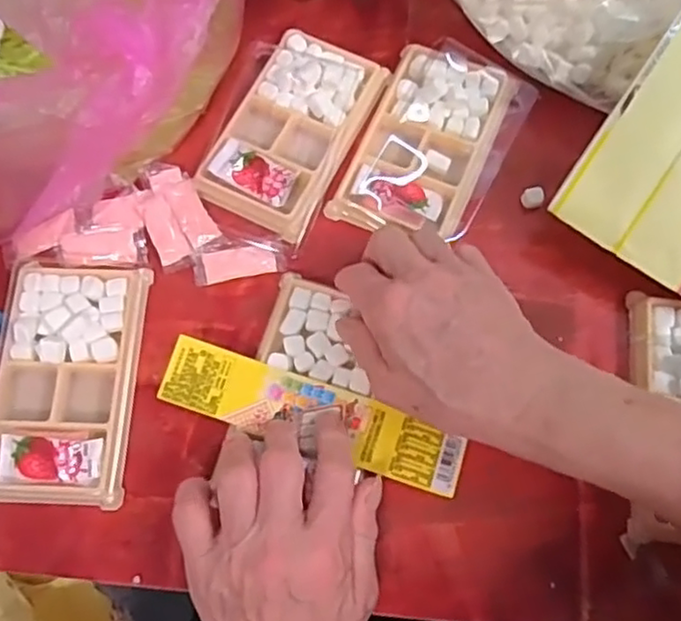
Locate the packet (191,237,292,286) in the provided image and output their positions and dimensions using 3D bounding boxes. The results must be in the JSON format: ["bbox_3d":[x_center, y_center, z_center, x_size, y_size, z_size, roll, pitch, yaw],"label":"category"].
[{"bbox_3d":[-0.061,-0.033,0.406,0.057,0.004,0.027,-11,72,-2],"label":"packet"}]

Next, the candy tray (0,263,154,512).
[{"bbox_3d":[-0.157,0.040,0.378,0.076,0.021,0.136,1,72,2],"label":"candy tray"}]

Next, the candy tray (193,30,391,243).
[{"bbox_3d":[-0.030,-0.117,0.426,0.082,0.018,0.135,26,74,10],"label":"candy tray"}]

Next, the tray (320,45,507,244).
[{"bbox_3d":[0.052,-0.107,0.423,0.075,0.014,0.131,23,74,9],"label":"tray"}]

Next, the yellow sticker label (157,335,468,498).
[{"bbox_3d":[-0.015,0.057,0.363,0.167,0.009,0.037,19,73,6],"label":"yellow sticker label"}]

